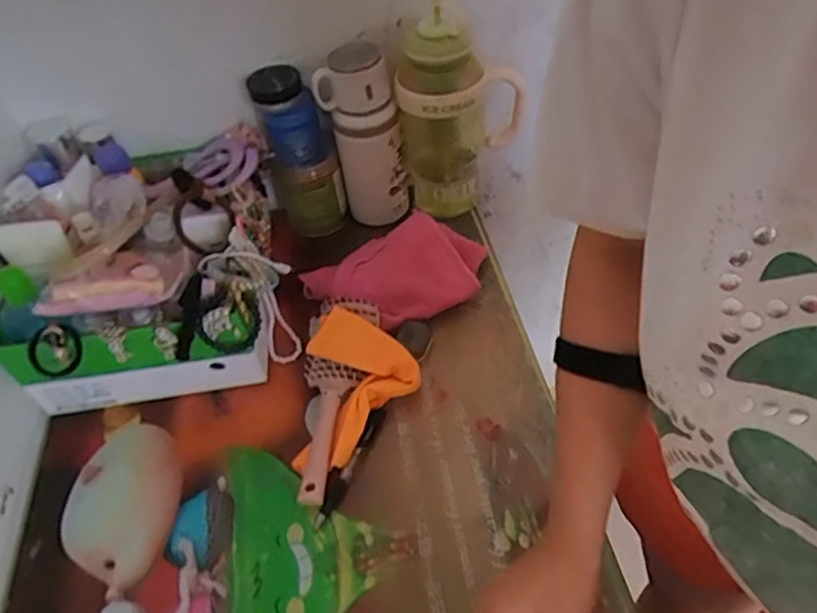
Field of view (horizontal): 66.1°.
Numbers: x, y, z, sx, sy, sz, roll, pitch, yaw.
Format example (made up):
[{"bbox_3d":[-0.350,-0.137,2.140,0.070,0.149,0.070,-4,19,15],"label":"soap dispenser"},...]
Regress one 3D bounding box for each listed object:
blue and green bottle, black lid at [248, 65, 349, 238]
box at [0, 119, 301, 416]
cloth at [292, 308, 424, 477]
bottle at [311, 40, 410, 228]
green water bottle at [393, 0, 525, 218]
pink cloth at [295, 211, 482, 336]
[{"bbox_3d":[-0.138,-0.193,0.794,0.078,0.204,0.075,-22,50,-15],"label":"blue and green bottle, black lid"},{"bbox_3d":[-0.290,-0.060,0.727,0.275,0.188,0.307,-10,48,-5],"label":"box"},{"bbox_3d":[-0.073,0.088,0.650,0.118,0.024,0.162,34,66,12],"label":"cloth"},{"bbox_3d":[-0.056,-0.219,0.791,0.094,0.218,0.099,-6,48,-1],"label":"bottle"},{"bbox_3d":[0.052,-0.238,0.785,0.141,0.245,0.101,-33,54,-23],"label":"green water bottle"},{"bbox_3d":[-0.009,-0.036,0.757,0.210,0.064,0.130,-23,51,-15],"label":"pink cloth"}]

